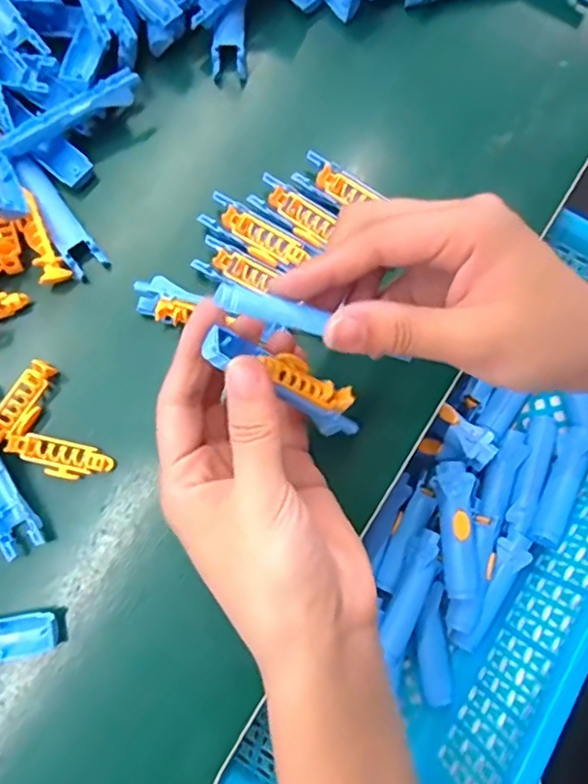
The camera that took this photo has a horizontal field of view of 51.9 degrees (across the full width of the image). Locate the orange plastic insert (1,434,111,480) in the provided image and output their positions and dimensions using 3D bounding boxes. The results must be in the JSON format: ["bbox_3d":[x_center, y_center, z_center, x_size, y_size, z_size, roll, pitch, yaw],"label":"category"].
[{"bbox_3d":[-0.113,0.032,0.293,0.048,0.011,0.018,13,80,4],"label":"orange plastic insert"}]

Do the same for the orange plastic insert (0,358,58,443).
[{"bbox_3d":[-0.132,0.005,0.296,0.019,0.008,0.043,38,82,8],"label":"orange plastic insert"}]

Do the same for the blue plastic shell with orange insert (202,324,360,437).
[{"bbox_3d":[-0.001,-0.004,0.245,0.076,0.014,0.021,32,80,-29],"label":"blue plastic shell with orange insert"}]

